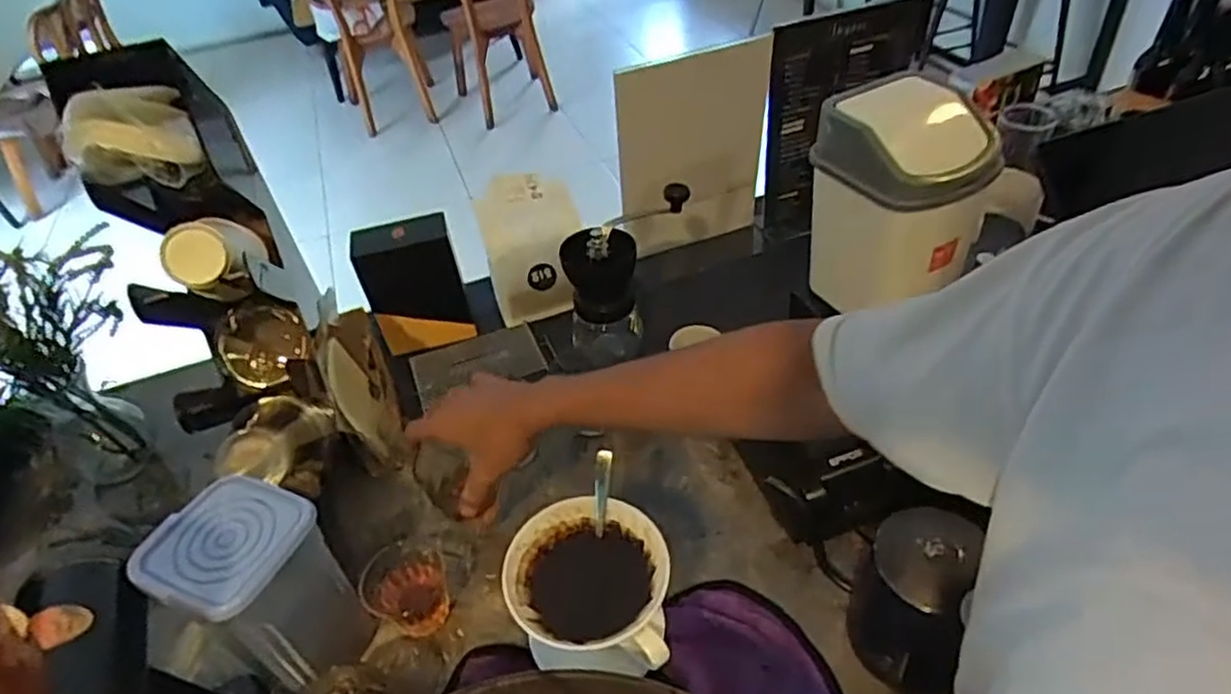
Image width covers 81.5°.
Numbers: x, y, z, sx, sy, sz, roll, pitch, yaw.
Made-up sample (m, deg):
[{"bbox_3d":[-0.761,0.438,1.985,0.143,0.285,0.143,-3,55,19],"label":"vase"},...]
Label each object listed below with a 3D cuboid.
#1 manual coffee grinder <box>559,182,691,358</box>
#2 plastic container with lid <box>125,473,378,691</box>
[{"bbox_3d":[0.010,-0.086,0.871,0.084,0.182,0.148,25,51,31],"label":"manual coffee grinder"},{"bbox_3d":[-0.287,0.214,0.601,0.113,0.197,0.105,11,45,19],"label":"plastic container with lid"}]

